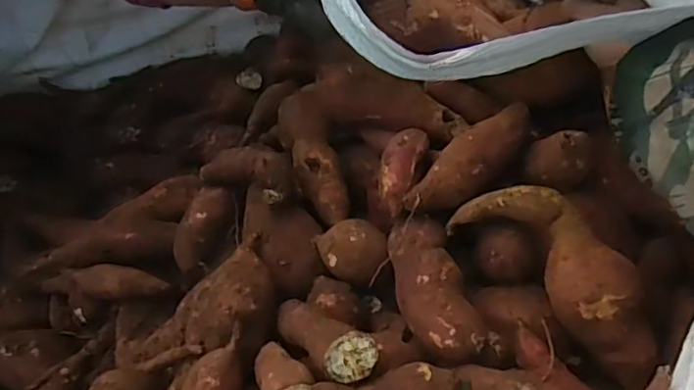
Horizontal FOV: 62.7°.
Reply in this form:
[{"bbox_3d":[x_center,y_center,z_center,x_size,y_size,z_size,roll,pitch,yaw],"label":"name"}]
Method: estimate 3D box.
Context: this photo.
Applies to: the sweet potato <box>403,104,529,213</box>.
[{"bbox_3d":[0.123,-0.032,0.566,0.051,0.047,0.159,37,64,25],"label":"sweet potato"}]

